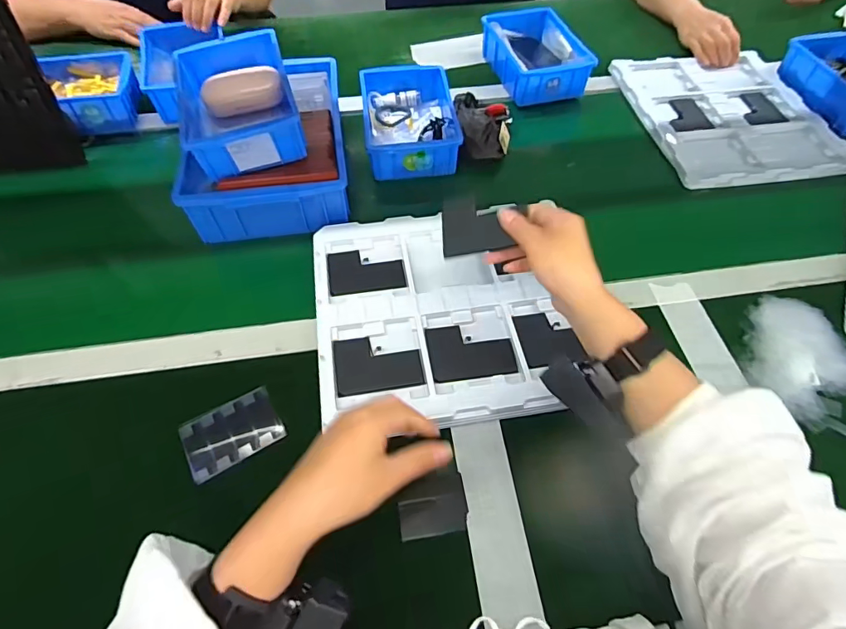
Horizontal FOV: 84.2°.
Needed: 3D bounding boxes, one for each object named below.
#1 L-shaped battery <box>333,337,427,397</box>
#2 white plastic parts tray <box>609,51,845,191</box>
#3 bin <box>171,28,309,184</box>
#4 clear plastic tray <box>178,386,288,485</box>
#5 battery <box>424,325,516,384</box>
[{"bbox_3d":[-0.047,0.052,0.499,0.089,0.007,0.064,-8,57,-7],"label":"L-shaped battery"},{"bbox_3d":[0.494,-0.329,0.765,0.276,0.027,0.322,-5,57,-5],"label":"white plastic parts tray"},{"bbox_3d":[-0.234,-0.266,0.600,0.132,0.072,0.193,-16,58,-11],"label":"bin"},{"bbox_3d":[-0.193,0.117,0.474,0.091,0.009,0.066,-29,62,-19],"label":"clear plastic tray"},{"bbox_3d":[0.051,0.039,0.503,0.088,0.005,0.065,-6,57,-6],"label":"battery"}]

